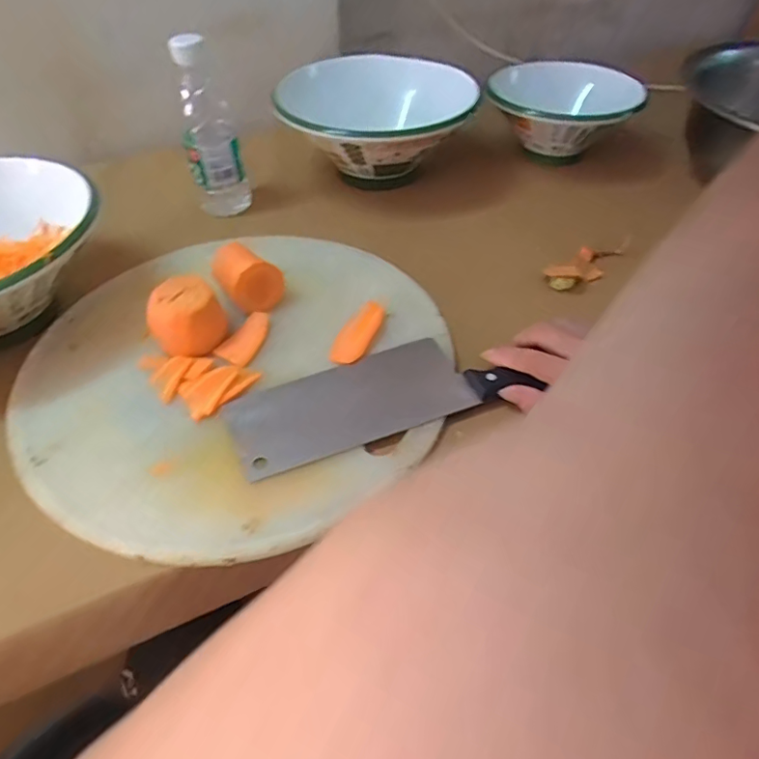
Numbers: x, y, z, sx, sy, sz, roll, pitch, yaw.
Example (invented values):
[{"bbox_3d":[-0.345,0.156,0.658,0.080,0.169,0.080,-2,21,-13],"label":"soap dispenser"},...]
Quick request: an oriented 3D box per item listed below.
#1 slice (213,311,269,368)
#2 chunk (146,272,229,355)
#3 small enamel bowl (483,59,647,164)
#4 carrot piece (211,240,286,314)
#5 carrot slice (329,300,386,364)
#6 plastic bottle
[{"bbox_3d":[-0.113,-0.035,0.463,0.026,0.007,0.057,44,54,-12],"label":"slice"},{"bbox_3d":[-0.159,-0.050,0.445,0.057,0.046,0.050,-19,51,-16],"label":"chunk"},{"bbox_3d":[0.232,-0.341,0.685,0.173,0.085,0.198,23,52,20],"label":"small enamel bowl"},{"bbox_3d":[-0.121,-0.095,0.485,0.047,0.041,0.063,-28,54,-22],"label":"carrot piece"},{"bbox_3d":[-0.017,-0.043,0.464,0.027,0.010,0.077,15,52,14],"label":"carrot slice"},{"bbox_3d":[-0.182,-0.263,0.573,0.056,0.179,0.055,-15,50,-12],"label":"plastic bottle"}]

